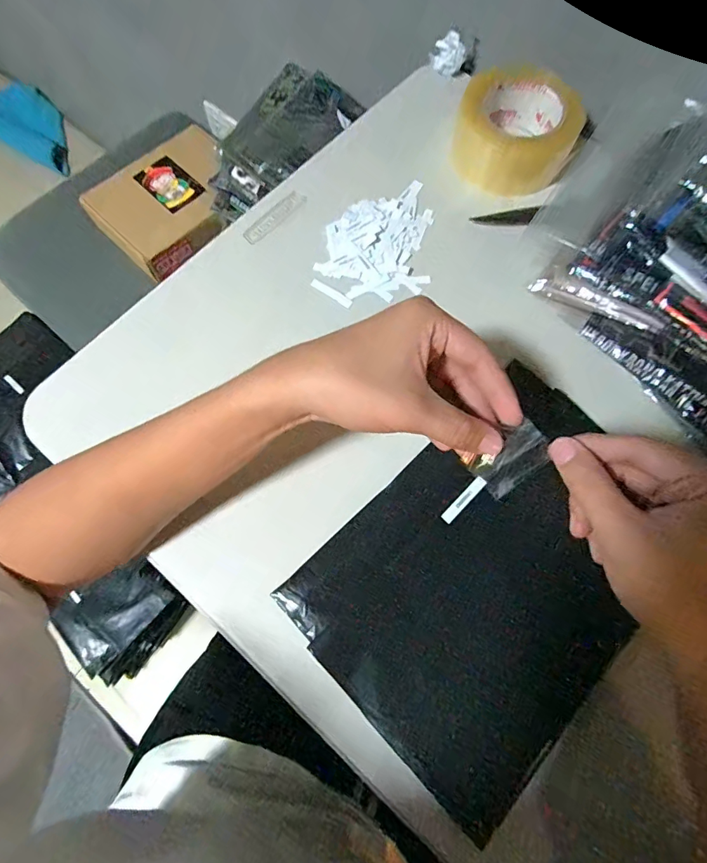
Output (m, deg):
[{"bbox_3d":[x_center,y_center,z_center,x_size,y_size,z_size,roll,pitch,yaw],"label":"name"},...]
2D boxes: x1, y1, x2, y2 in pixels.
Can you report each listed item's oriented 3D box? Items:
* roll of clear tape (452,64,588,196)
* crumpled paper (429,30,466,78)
[{"bbox_3d":[0.162,-0.304,0.444,0.111,0.050,0.119,0,70,0],"label":"roll of clear tape"},{"bbox_3d":[0.105,-0.420,0.492,0.037,0.026,0.030,9,71,4],"label":"crumpled paper"}]

